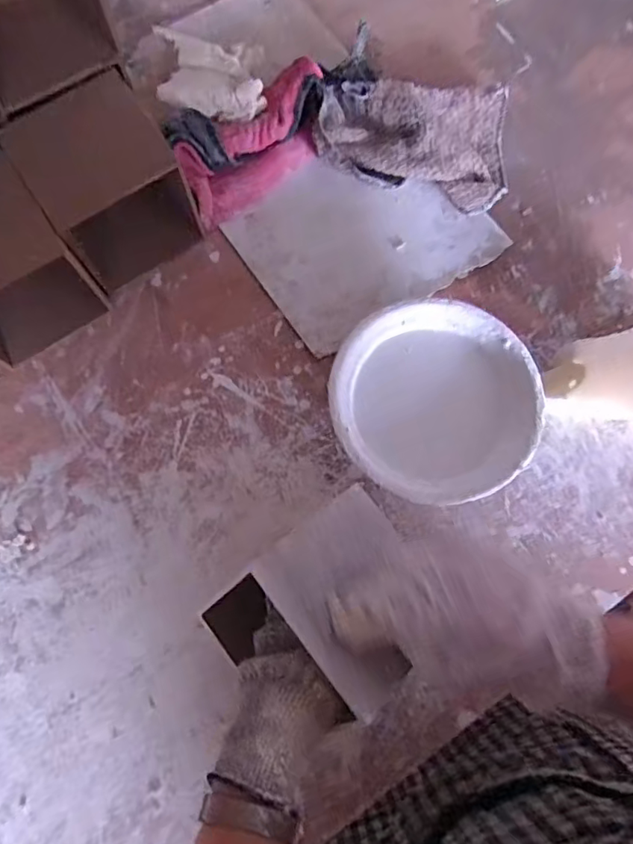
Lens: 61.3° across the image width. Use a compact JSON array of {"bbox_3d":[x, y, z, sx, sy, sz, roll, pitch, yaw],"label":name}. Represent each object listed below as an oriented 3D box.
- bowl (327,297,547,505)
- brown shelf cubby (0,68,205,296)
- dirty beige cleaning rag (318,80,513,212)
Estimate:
[{"bbox_3d":[0.098,-0.016,0.466,0.167,0.058,0.168,0,76,-1],"label":"bowl"},{"bbox_3d":[-0.183,-0.209,0.482,0.120,0.111,0.106,-30,79,-8],"label":"brown shelf cubby"},{"bbox_3d":[0.100,-0.291,0.539,0.195,0.044,0.140,12,76,2],"label":"dirty beige cleaning rag"}]

